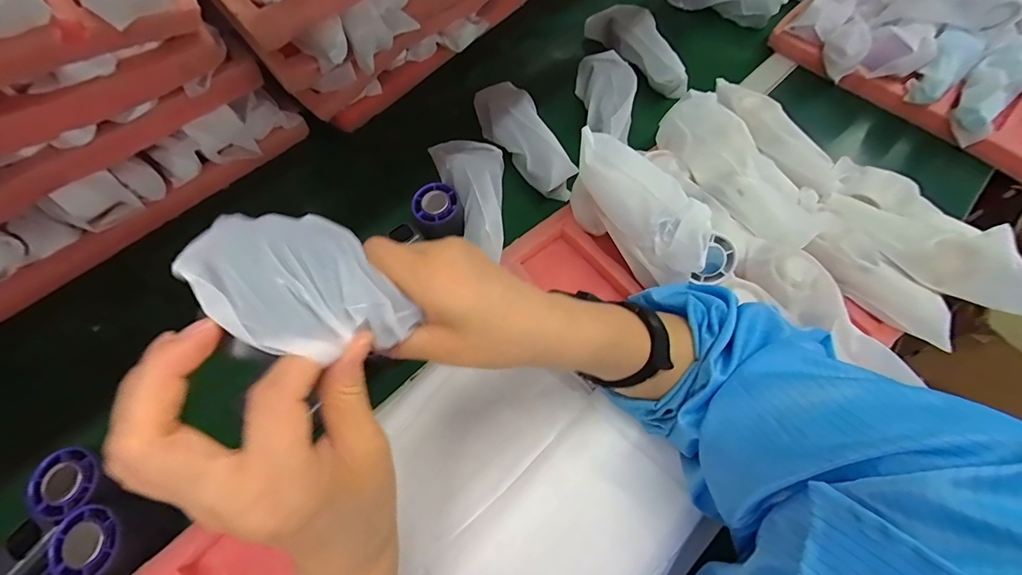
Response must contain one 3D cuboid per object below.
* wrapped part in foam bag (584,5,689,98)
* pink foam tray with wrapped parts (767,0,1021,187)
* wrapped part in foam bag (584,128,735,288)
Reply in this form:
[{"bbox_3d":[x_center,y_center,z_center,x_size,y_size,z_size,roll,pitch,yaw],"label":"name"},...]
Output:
[{"bbox_3d":[0.188,-0.359,0.660,0.052,0.064,0.195,-21,65,-13],"label":"wrapped part in foam bag"},{"bbox_3d":[0.664,-0.371,0.663,0.427,0.112,0.293,35,66,15],"label":"pink foam tray with wrapped parts"},{"bbox_3d":[0.135,-0.071,0.440,0.183,0.071,0.061,47,68,0],"label":"wrapped part in foam bag"}]

